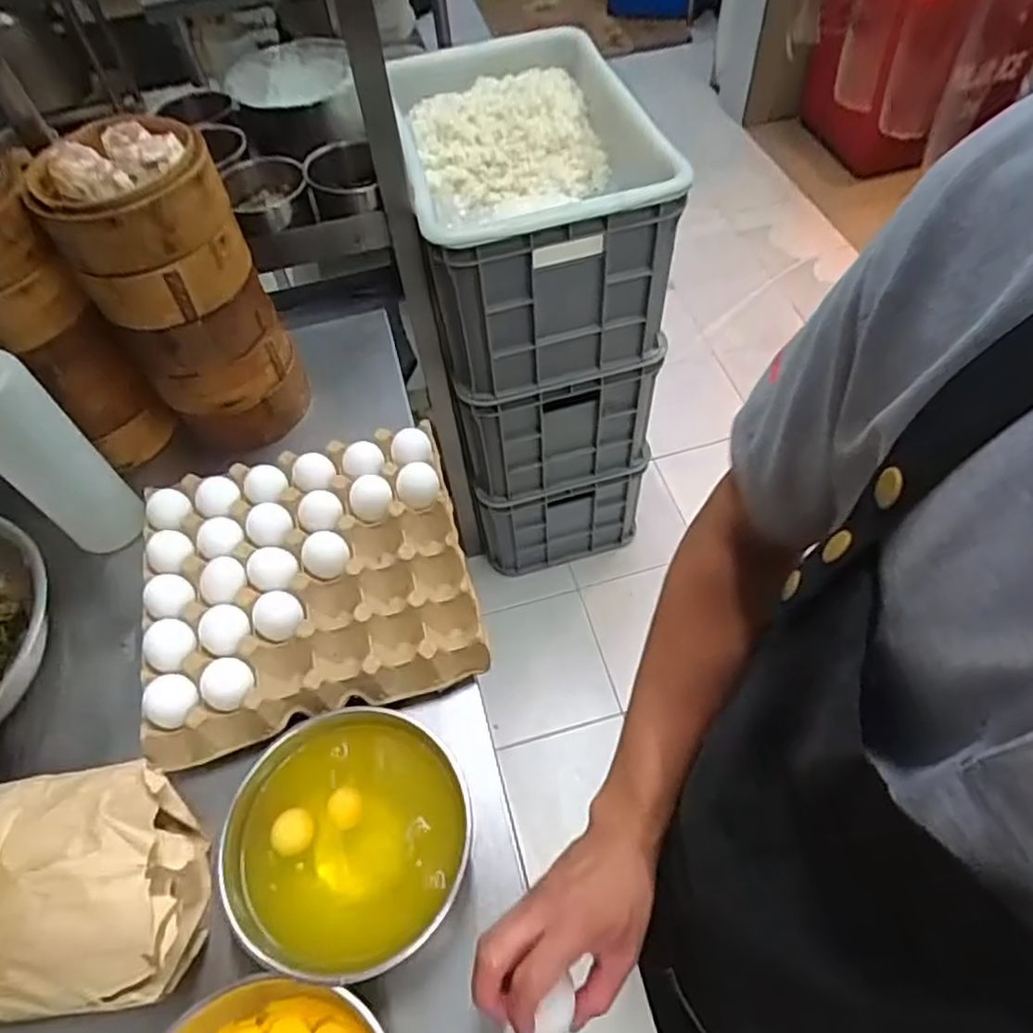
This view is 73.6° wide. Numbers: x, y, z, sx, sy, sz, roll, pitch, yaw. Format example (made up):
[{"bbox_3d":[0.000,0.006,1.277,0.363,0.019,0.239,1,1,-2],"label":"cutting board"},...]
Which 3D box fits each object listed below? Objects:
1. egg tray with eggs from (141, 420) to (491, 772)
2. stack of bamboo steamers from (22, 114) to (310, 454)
[{"bbox_3d":[-0.191,0.054,0.632,0.277,0.055,0.259,-15,56,-5],"label":"egg tray with eggs"},{"bbox_3d":[-0.318,-0.210,0.671,0.137,0.274,0.140,-29,59,-15],"label":"stack of bamboo steamers"}]

